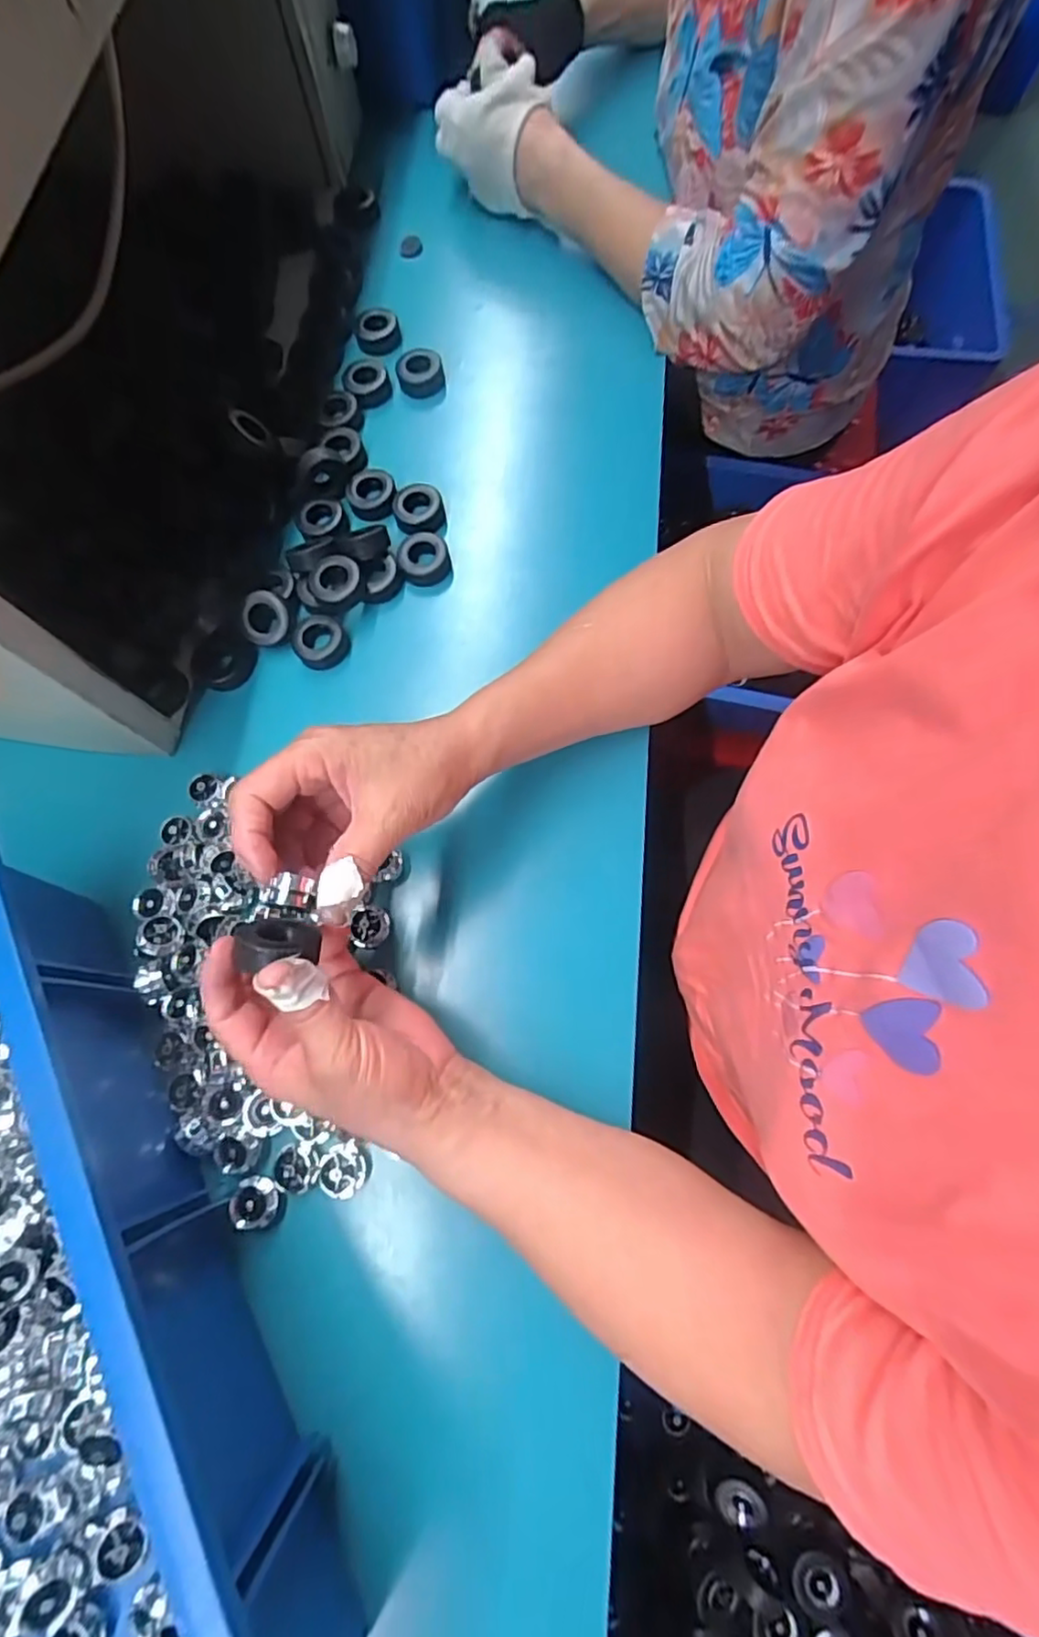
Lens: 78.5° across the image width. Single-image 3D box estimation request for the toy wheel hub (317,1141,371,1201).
[{"bbox_3d":[-0.095,0.189,0.341,0.026,0.014,0.026,0,72,1],"label":"toy wheel hub"}]

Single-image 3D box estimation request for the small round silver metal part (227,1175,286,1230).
[{"bbox_3d":[-0.139,0.204,0.337,0.026,0.009,0.023,8,73,4],"label":"small round silver metal part"}]

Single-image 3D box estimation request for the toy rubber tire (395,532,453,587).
[{"bbox_3d":[-0.070,-0.189,0.463,0.037,0.013,0.036,-15,72,-3],"label":"toy rubber tire"}]

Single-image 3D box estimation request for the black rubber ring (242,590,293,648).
[{"bbox_3d":[-0.178,-0.140,0.445,0.033,0.016,0.037,0,103,-5],"label":"black rubber ring"}]

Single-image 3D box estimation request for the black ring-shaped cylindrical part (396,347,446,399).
[{"bbox_3d":[-0.081,-0.361,0.517,0.036,0.016,0.037,0,72,1],"label":"black ring-shaped cylindrical part"}]

